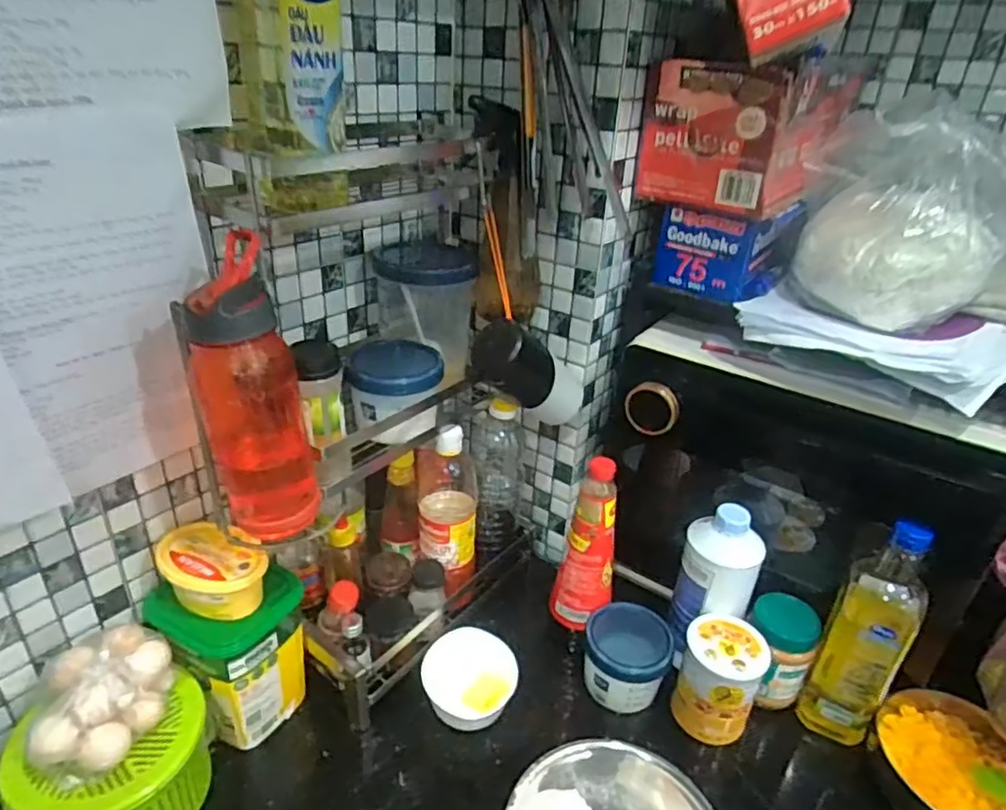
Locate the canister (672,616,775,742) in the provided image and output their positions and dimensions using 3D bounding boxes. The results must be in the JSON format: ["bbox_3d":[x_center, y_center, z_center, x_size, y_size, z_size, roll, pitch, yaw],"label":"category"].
[{"bbox_3d":[0.241,0.309,0.723,0.081,0.120,0.078,3,29,-1],"label":"canister"}]

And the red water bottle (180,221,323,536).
[{"bbox_3d":[-0.205,-0.003,0.533,0.081,0.229,0.073,-8,31,-20],"label":"red water bottle"}]

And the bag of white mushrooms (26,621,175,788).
[{"bbox_3d":[-0.352,0.263,0.574,0.108,0.088,0.101,-10,32,-23],"label":"bag of white mushrooms"}]

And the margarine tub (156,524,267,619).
[{"bbox_3d":[-0.290,0.163,0.640,0.112,0.056,0.078,24,35,32],"label":"margarine tub"}]

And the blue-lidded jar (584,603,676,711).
[{"bbox_3d":[0.146,0.297,0.755,0.104,0.087,0.085,12,30,15],"label":"blue-lidded jar"}]

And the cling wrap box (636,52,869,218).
[{"bbox_3d":[0.305,-0.327,0.768,0.148,0.141,0.310,24,35,32],"label":"cling wrap box"}]

